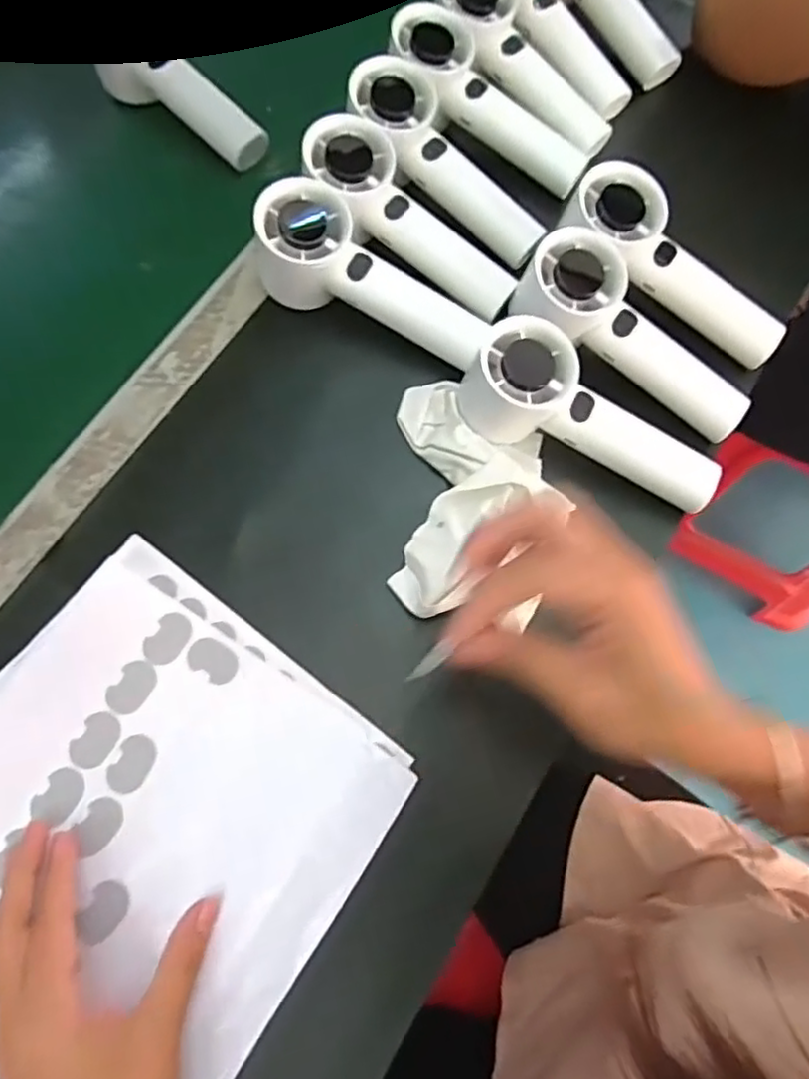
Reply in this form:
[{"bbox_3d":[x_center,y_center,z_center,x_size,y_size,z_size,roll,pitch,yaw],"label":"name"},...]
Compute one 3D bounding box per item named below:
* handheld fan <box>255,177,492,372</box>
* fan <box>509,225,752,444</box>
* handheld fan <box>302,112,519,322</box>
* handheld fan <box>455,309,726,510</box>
[{"bbox_3d":[-0.022,-0.156,0.411,0.154,0.049,0.055,31,74,0],"label":"handheld fan"},{"bbox_3d":[0.139,-0.120,0.406,0.160,0.035,0.057,40,75,-4],"label":"fan"},{"bbox_3d":[0.003,-0.202,0.427,0.155,0.035,0.045,41,75,-8],"label":"handheld fan"},{"bbox_3d":[0.109,-0.066,0.391,0.157,0.053,0.057,29,73,-4],"label":"handheld fan"}]

